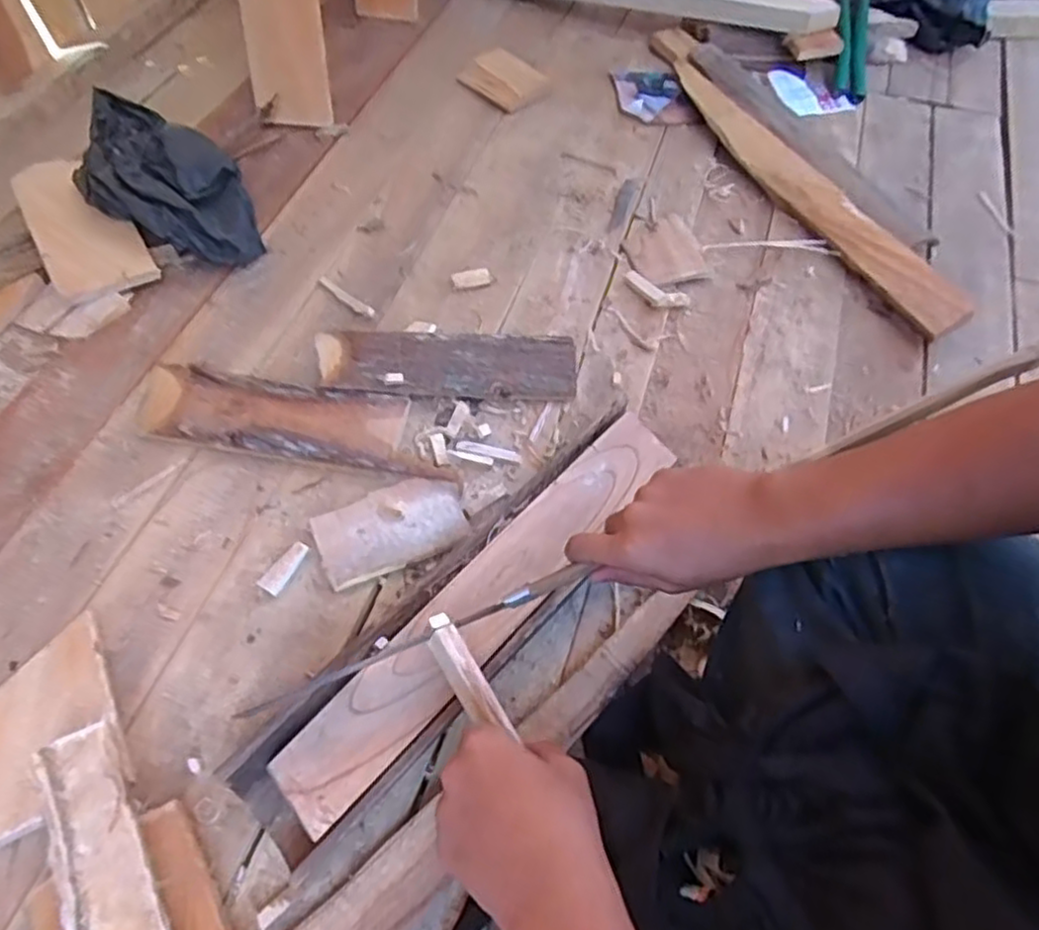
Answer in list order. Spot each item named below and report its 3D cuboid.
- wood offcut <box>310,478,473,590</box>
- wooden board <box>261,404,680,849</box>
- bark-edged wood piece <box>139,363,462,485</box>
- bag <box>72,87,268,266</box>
[{"bbox_3d":[-0.107,0.053,0.593,0.121,0.012,0.072,-20,60,-14],"label":"wood offcut"},{"bbox_3d":[-0.018,0.098,0.523,0.066,0.017,0.375,44,68,5],"label":"wooden board"},{"bbox_3d":[-0.207,-0.041,0.654,0.302,0.020,0.080,10,57,4],"label":"bark-edged wood piece"},{"bbox_3d":[-0.398,-0.307,0.783,0.144,0.081,0.260,-36,65,-22],"label":"bag"}]

